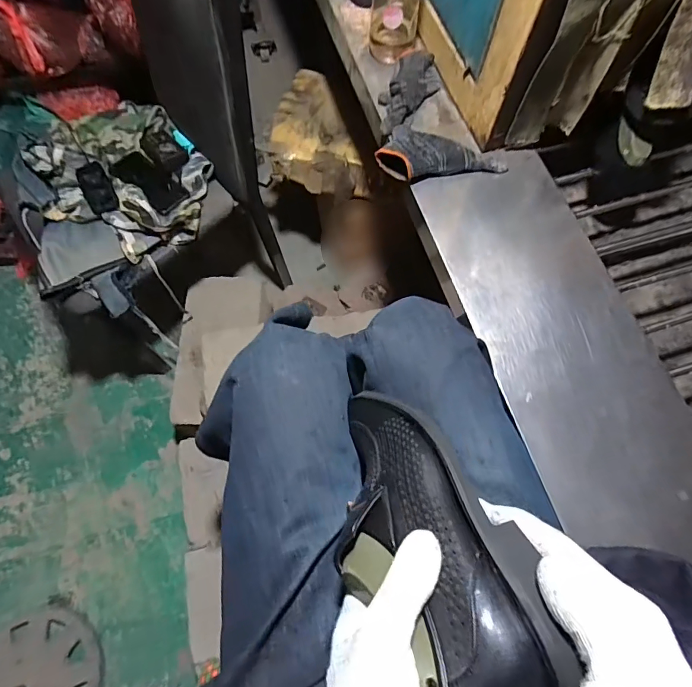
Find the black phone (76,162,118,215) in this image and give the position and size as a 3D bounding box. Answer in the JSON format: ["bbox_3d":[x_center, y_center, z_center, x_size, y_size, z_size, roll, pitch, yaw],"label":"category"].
[{"bbox_3d":[-0.499,-0.312,0.873,0.060,0.017,0.108,-25,91,8],"label":"black phone"}]

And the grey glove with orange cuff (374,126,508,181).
[{"bbox_3d":[0.139,-0.287,0.646,0.180,0.030,0.084,-5,71,-1],"label":"grey glove with orange cuff"}]

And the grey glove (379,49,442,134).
[{"bbox_3d":[0.097,-0.399,0.685,0.081,0.034,0.162,21,72,7],"label":"grey glove"}]

